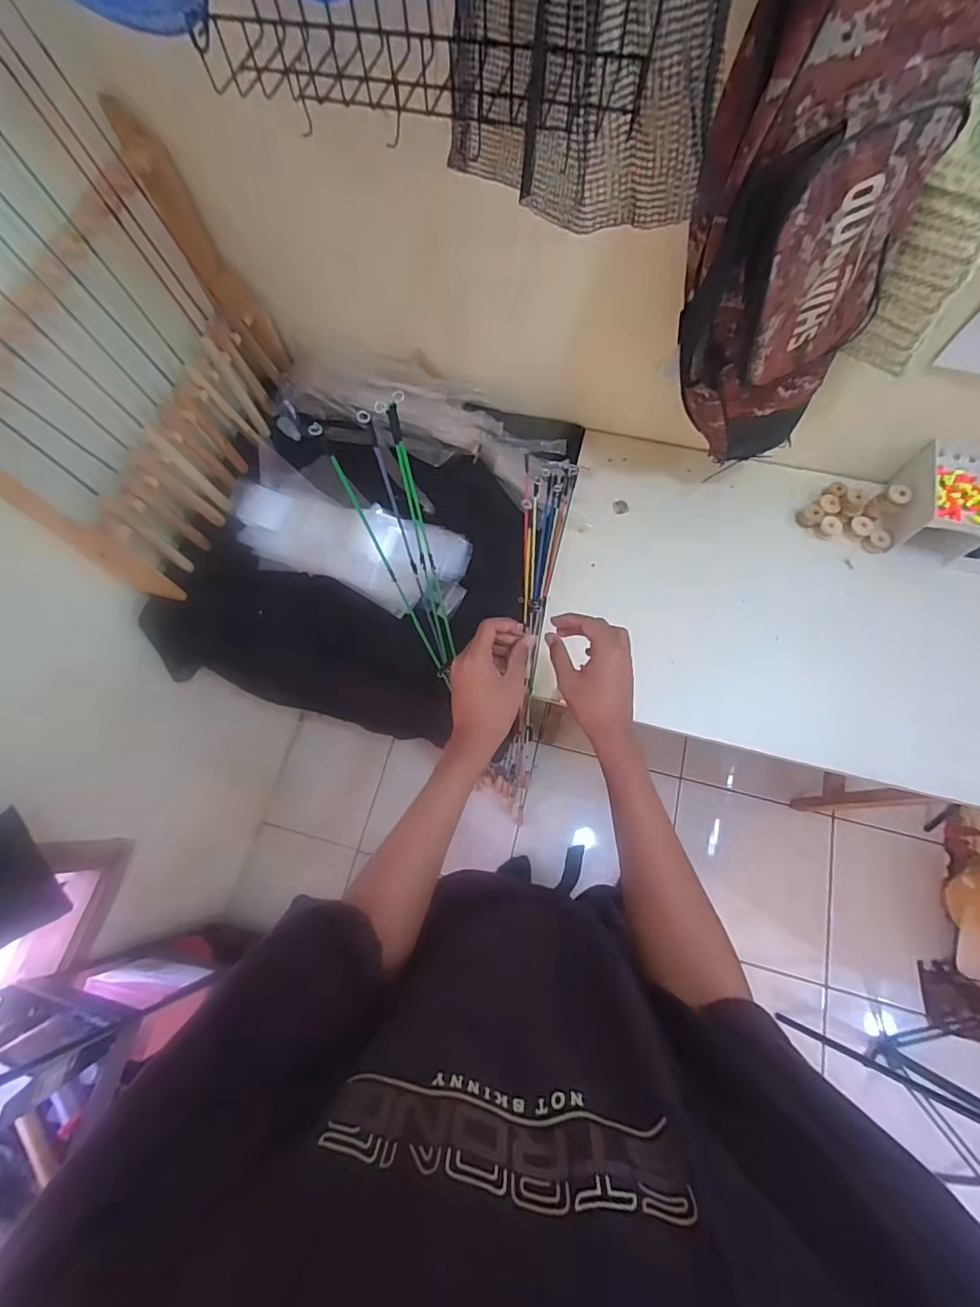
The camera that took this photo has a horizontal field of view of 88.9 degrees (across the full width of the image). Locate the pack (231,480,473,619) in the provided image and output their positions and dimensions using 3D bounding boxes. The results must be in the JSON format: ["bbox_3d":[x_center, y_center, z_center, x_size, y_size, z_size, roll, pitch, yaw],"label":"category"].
[{"bbox_3d":[-0.231,-0.176,0.797,0.400,0.027,0.157,19,73,8],"label":"pack"}]

